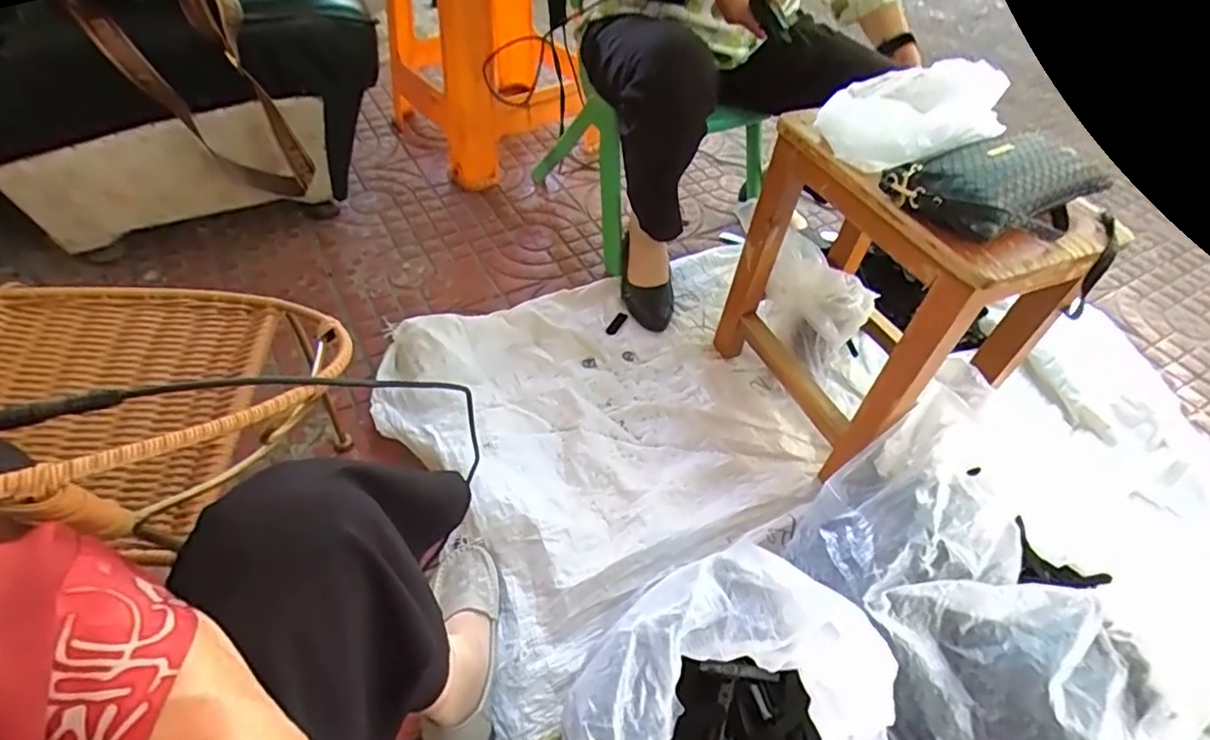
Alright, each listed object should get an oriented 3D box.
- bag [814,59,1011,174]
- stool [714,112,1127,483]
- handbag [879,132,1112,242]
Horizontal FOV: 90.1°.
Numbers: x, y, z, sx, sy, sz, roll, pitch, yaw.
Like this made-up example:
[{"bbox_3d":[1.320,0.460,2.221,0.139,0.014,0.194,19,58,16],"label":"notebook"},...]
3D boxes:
[{"bbox_3d":[0.335,-0.282,0.656,0.158,0.061,0.202,36,57,25],"label":"bag"},{"bbox_3d":[0.353,-0.097,0.777,0.227,0.353,0.305,-15,51,-15],"label":"stool"},{"bbox_3d":[0.393,-0.181,0.592,0.216,0.048,0.125,-14,52,-14],"label":"handbag"}]

